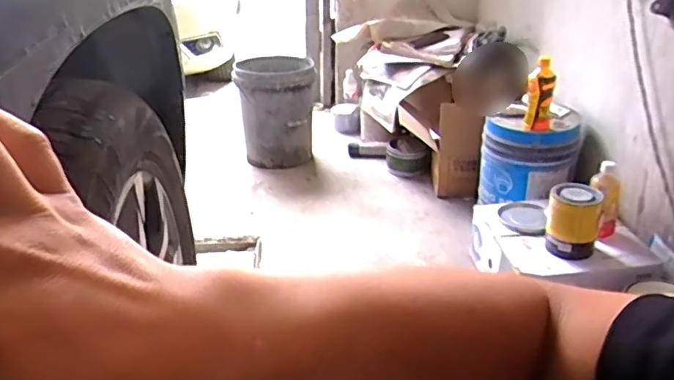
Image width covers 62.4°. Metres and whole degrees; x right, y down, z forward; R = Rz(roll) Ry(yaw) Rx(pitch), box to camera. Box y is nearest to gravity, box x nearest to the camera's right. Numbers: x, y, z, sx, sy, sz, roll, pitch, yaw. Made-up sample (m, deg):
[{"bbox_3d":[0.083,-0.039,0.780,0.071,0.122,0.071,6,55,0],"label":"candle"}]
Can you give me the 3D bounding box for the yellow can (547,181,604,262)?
[{"bbox_3d":[0.522,0.068,1.235,0.108,0.148,0.122,14,29,24],"label":"yellow can"}]

